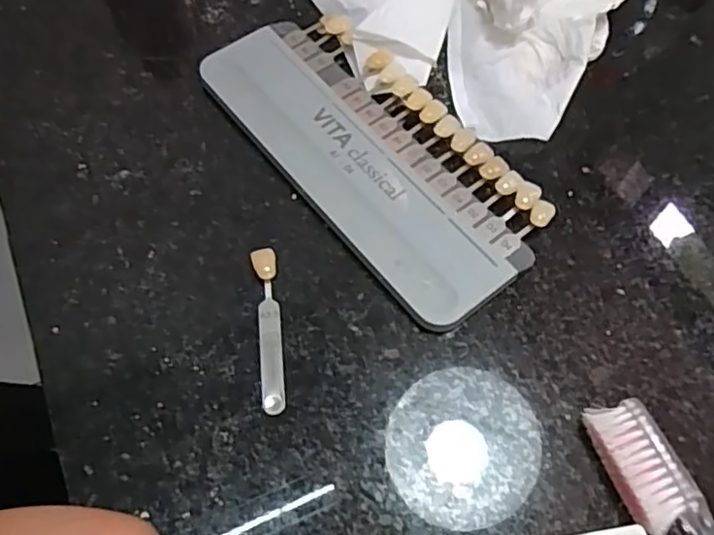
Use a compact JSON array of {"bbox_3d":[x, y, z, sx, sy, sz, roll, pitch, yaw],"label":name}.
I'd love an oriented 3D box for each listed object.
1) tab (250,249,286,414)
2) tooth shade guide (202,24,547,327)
[{"bbox_3d":[-0.029,0.020,0.211,0.008,0.005,0.056,-6,63,-5],"label":"tab"},{"bbox_3d":[0.006,-0.046,0.245,0.065,0.008,0.146,-36,69,-18],"label":"tooth shade guide"}]

